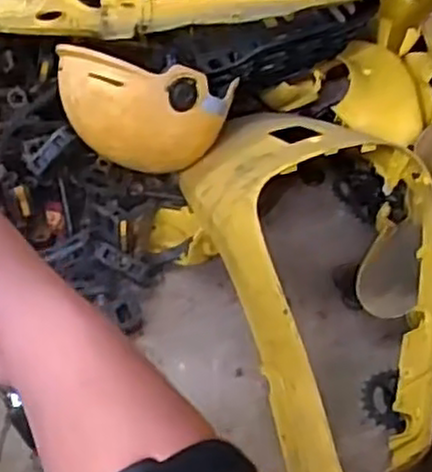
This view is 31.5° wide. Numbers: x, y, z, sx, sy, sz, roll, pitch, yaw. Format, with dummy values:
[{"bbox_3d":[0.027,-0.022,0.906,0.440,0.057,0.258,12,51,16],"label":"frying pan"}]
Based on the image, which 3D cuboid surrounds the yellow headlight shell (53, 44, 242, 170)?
[{"bbox_3d":[-0.083,-0.169,1.008,0.231,0.153,0.092,-8,46,-4],"label":"yellow headlight shell"}]

